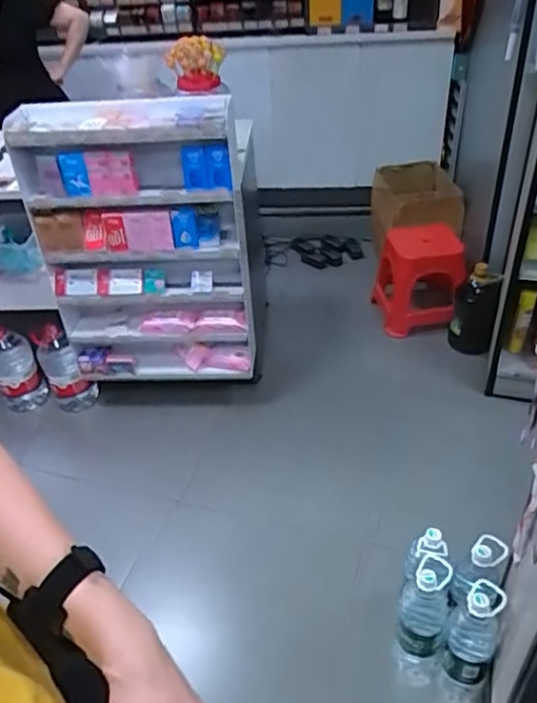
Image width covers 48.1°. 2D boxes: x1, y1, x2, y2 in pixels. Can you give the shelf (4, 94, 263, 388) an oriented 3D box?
[{"bbox_3d":[-0.343,-0.307,1.835,0.608,0.880,0.304,-1,38,5],"label":"shelf"}]

